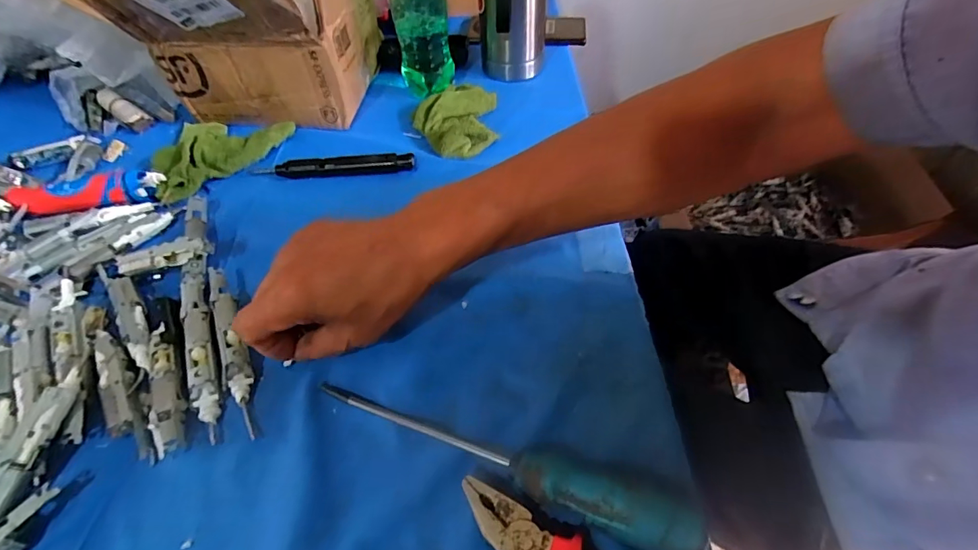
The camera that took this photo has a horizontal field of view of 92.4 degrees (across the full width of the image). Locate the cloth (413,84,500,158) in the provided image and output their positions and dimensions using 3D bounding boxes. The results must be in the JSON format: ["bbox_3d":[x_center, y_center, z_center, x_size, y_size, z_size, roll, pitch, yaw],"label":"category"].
[{"bbox_3d":[-0.036,-0.174,0.518,0.090,0.025,0.119,-6,52,-2],"label":"cloth"}]

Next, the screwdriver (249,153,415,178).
[{"bbox_3d":[-0.157,-0.111,0.475,0.159,0.013,0.021,-3,52,0],"label":"screwdriver"}]

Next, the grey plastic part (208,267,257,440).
[{"bbox_3d":[-0.187,0.050,0.344,0.016,0.017,0.145,-23,54,-15],"label":"grey plastic part"}]

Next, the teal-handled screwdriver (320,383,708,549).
[{"bbox_3d":[0.000,0.111,0.279,0.237,0.028,0.037,13,53,12],"label":"teal-handled screwdriver"}]

